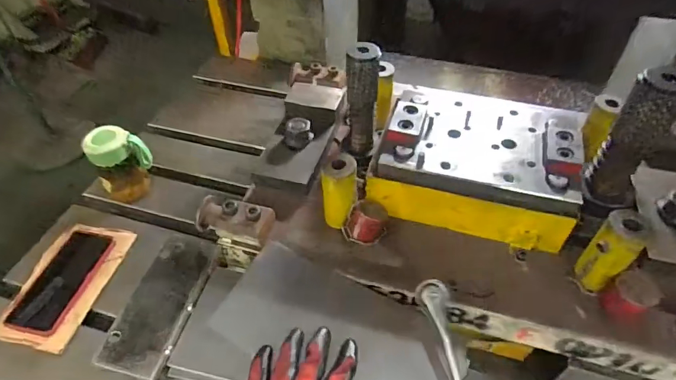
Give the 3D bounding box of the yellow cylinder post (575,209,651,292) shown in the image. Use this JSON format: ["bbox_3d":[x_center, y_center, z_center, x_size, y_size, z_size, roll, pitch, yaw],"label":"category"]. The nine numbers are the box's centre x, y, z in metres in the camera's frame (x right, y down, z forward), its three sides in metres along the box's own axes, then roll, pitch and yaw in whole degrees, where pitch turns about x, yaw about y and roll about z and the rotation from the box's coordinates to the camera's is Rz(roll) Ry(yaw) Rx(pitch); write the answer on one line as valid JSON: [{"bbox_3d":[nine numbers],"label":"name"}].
[{"bbox_3d":[0.280,0.066,0.449,0.039,0.097,0.032,32,55,27],"label":"yellow cylinder post"}]

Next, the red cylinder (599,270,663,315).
[{"bbox_3d":[0.297,0.107,0.441,0.036,0.037,0.038,-1,47,1],"label":"red cylinder"}]

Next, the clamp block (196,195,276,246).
[{"bbox_3d":[-0.128,0.036,0.529,0.093,0.044,0.043,9,48,10],"label":"clamp block"}]

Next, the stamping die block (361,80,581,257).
[{"bbox_3d":[0.172,-0.037,0.551,0.233,0.093,0.170,13,49,13],"label":"stamping die block"}]

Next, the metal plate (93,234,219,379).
[{"bbox_3d":[-0.198,0.122,0.490,0.071,0.012,0.162,10,48,11],"label":"metal plate"}]

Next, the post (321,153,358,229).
[{"bbox_3d":[0.002,0.004,0.518,0.040,0.099,0.034,4,47,5],"label":"post"}]

